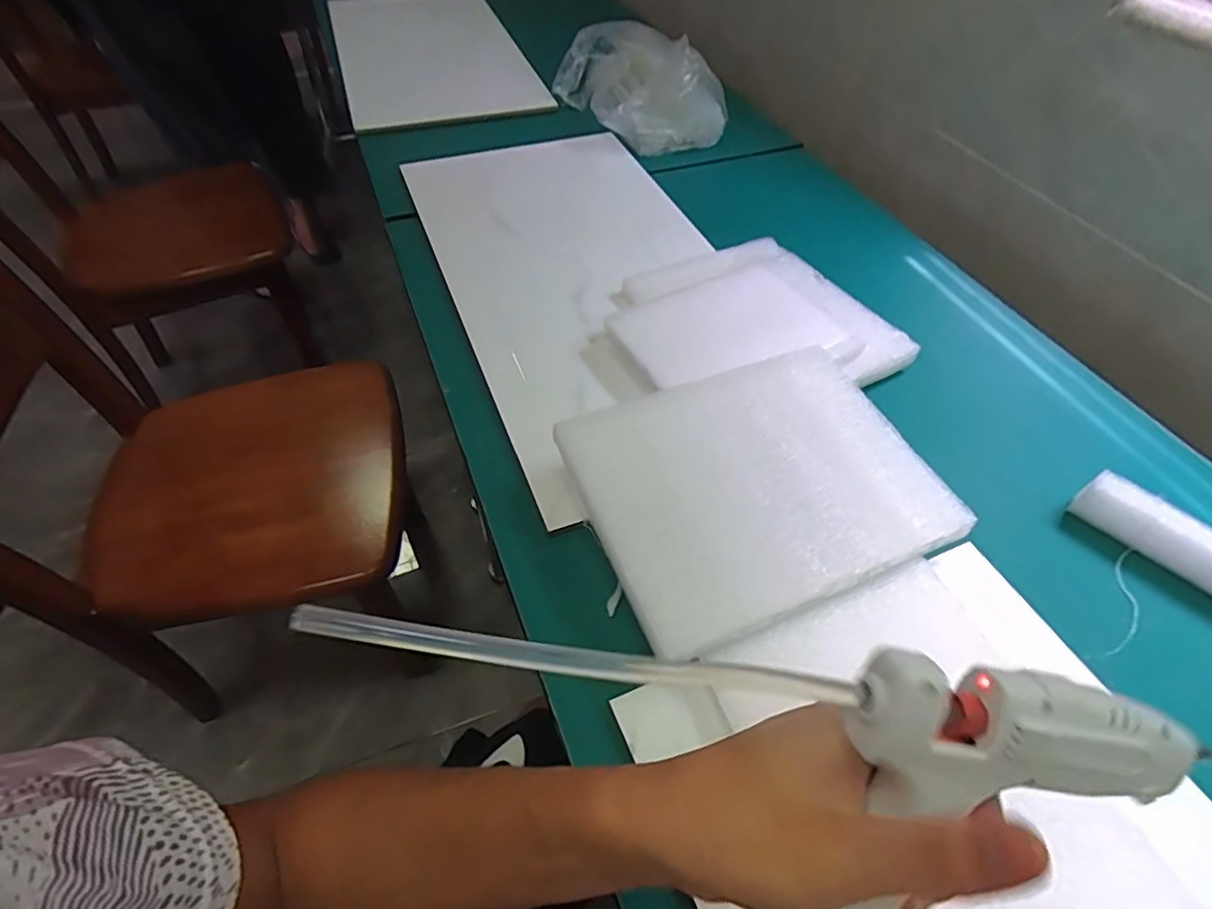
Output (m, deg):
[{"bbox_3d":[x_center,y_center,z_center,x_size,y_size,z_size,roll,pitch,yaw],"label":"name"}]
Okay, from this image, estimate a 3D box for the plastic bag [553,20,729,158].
[{"bbox_3d":[0.038,-0.520,0.881,0.158,0.126,0.245,-18,53,-16],"label":"plastic bag"}]

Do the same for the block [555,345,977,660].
[{"bbox_3d":[0.110,0.017,0.442,0.242,0.031,0.182,-19,54,-16],"label":"block"}]

